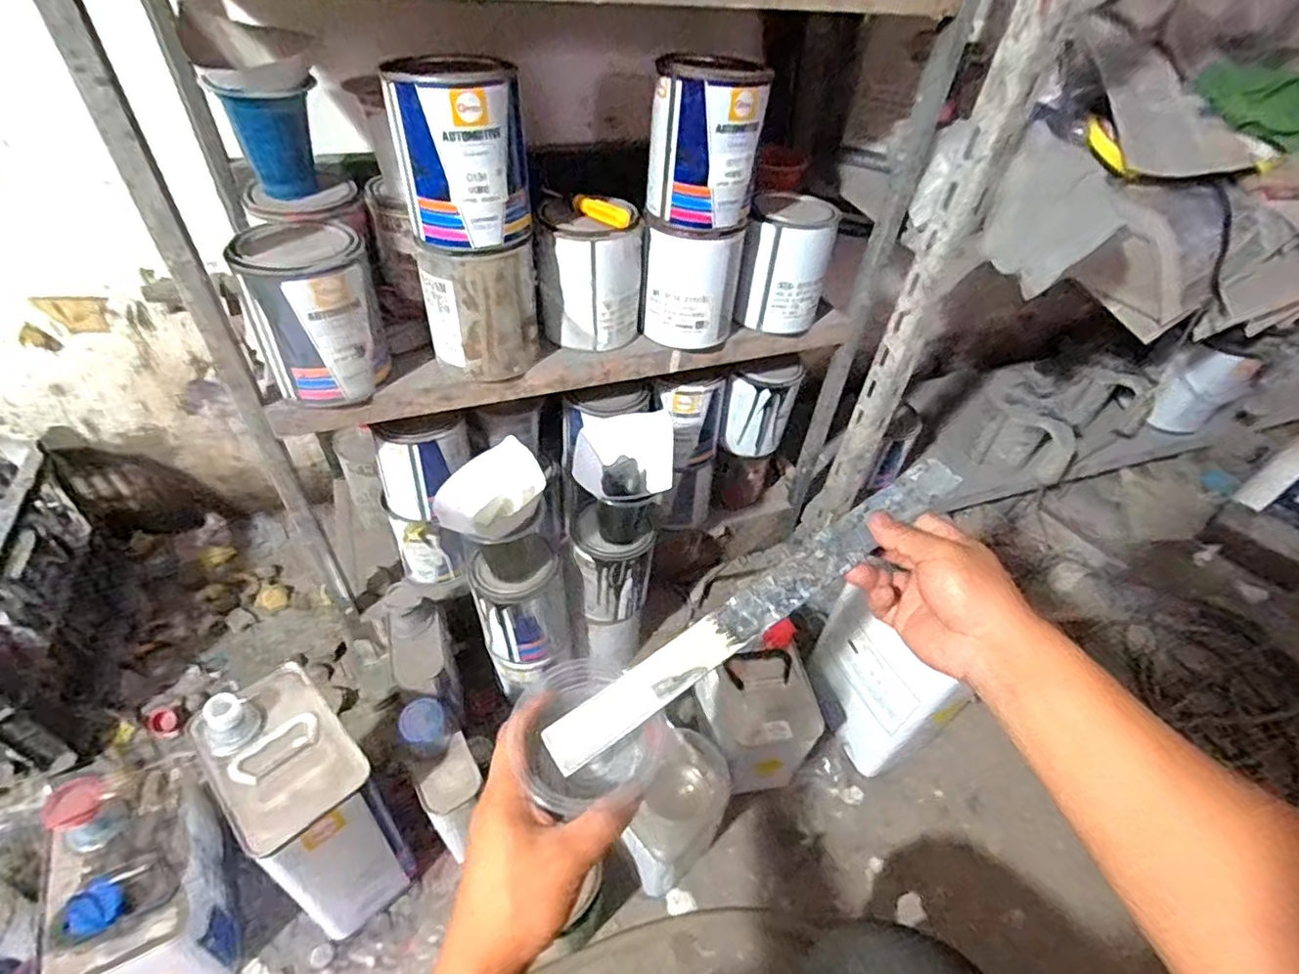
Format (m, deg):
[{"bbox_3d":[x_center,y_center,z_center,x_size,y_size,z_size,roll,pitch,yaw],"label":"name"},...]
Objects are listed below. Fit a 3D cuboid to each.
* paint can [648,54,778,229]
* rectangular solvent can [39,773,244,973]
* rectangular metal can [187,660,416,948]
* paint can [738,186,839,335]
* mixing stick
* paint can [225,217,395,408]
[{"bbox_3d":[0.054,-0.333,0.596,0.103,0.134,0.102,5,45,0],"label":"paint can"},{"bbox_3d":[-0.494,0.402,0.620,0.115,0.175,0.184,-19,49,-23],"label":"rectangular solvent can"},{"bbox_3d":[-0.341,0.326,0.645,0.105,0.274,0.164,-31,55,-31],"label":"rectangular metal can"},{"bbox_3d":[0.157,-0.260,0.714,0.095,0.132,0.094,12,45,7],"label":"paint can"},{"bbox_3d":[0.083,0.073,0.418,0.338,0.008,0.032,-32,59,-16],"label":"mixing stick"},{"bbox_3d":[-0.302,-0.158,0.566,0.101,0.133,0.095,2,45,-2],"label":"paint can"}]

